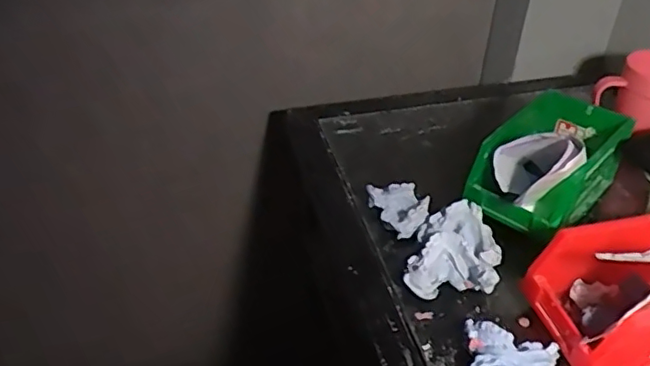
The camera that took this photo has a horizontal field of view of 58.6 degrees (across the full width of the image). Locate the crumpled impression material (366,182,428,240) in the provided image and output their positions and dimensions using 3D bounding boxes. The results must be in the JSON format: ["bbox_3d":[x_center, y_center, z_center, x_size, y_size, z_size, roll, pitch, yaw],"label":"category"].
[{"bbox_3d":[0.081,0.030,0.610,0.051,0.036,0.067,-18,42,-20],"label":"crumpled impression material"}]

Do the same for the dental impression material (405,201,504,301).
[{"bbox_3d":[0.126,0.068,0.554,0.079,0.037,0.109,13,41,17],"label":"dental impression material"}]

